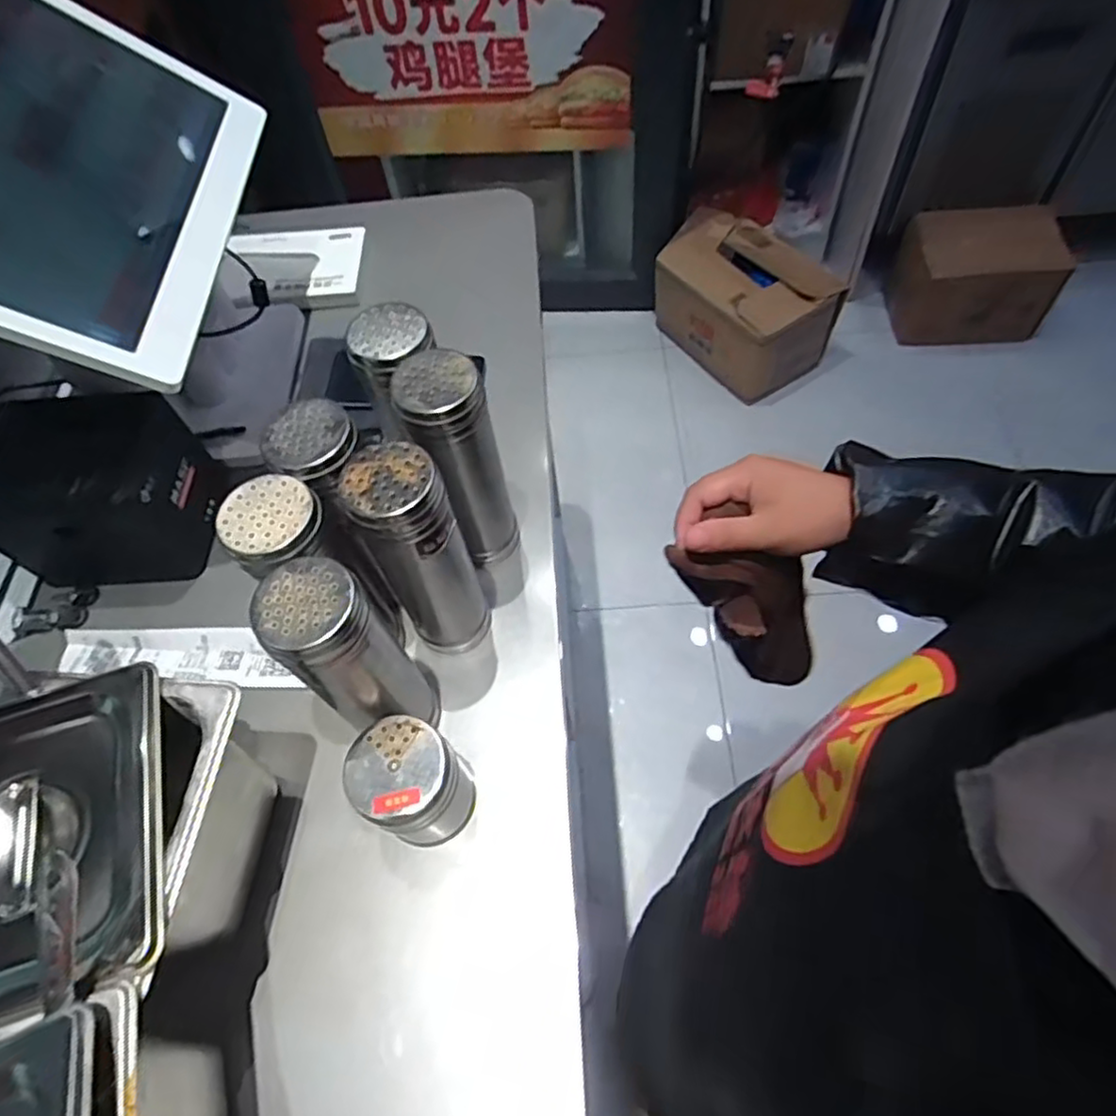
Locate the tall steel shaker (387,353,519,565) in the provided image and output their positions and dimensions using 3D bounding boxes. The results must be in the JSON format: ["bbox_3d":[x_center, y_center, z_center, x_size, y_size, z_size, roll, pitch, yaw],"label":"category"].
[{"bbox_3d":[-0.078,-0.068,0.556,0.071,0.204,0.062,-15,59,-5],"label":"tall steel shaker"}]

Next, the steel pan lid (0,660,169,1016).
[{"bbox_3d":[-0.307,0.156,0.389,0.162,0.027,0.174,-16,59,-5],"label":"steel pan lid"}]

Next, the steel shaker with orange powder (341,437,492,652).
[{"bbox_3d":[-0.099,0.004,0.515,0.065,0.204,0.059,-29,61,-12],"label":"steel shaker with orange powder"}]

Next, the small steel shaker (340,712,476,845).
[{"bbox_3d":[-0.100,0.159,0.483,0.065,0.099,0.066,-2,59,3],"label":"small steel shaker"}]

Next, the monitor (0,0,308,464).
[{"bbox_3d":[-0.387,-0.266,0.630,0.198,0.344,0.382,-6,59,1],"label":"monitor"}]

